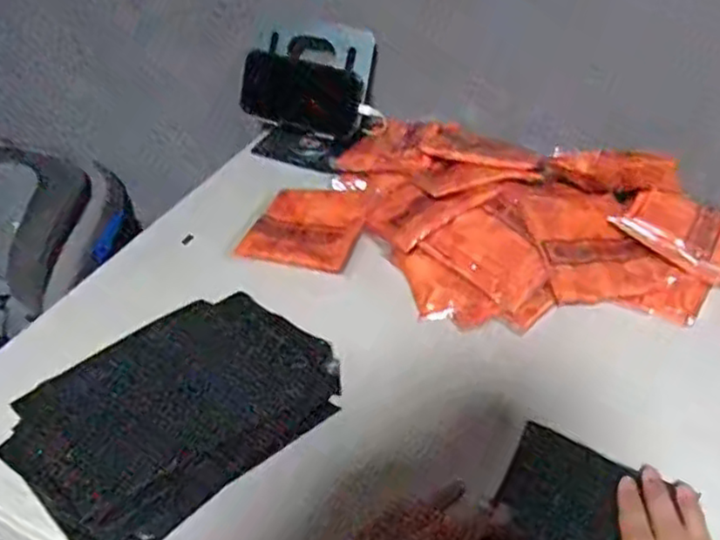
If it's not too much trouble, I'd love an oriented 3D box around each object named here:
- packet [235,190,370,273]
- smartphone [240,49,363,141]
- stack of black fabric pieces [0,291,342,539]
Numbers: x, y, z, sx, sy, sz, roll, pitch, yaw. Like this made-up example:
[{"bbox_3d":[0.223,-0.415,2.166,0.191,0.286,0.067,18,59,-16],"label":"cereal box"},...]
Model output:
[{"bbox_3d":[-0.058,-0.047,0.751,0.121,0.012,0.104,12,59,14],"label":"packet"},{"bbox_3d":[-0.071,-0.210,0.850,0.145,0.083,0.017,18,32,7],"label":"smartphone"},{"bbox_3d":[-0.144,0.111,0.572,0.246,0.018,0.158,-30,63,-30],"label":"stack of black fabric pieces"}]

